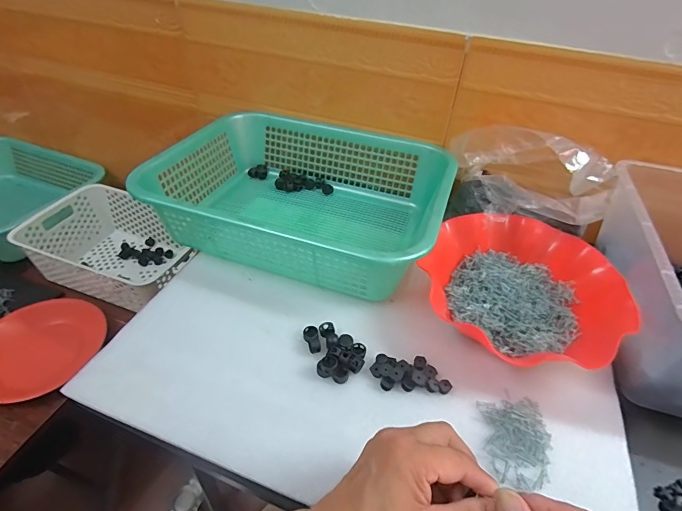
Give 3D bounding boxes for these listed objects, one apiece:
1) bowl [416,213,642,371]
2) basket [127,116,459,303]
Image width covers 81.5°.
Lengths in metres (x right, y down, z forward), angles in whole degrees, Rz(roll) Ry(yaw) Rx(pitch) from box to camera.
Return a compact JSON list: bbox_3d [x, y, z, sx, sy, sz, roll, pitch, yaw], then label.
[{"bbox_3d":[0.209,0.041,0.467,0.216,0.058,0.208,3,43,0],"label":"bowl"},{"bbox_3d":[-0.052,-0.091,0.569,0.387,0.097,0.297,13,44,11],"label":"basket"}]

